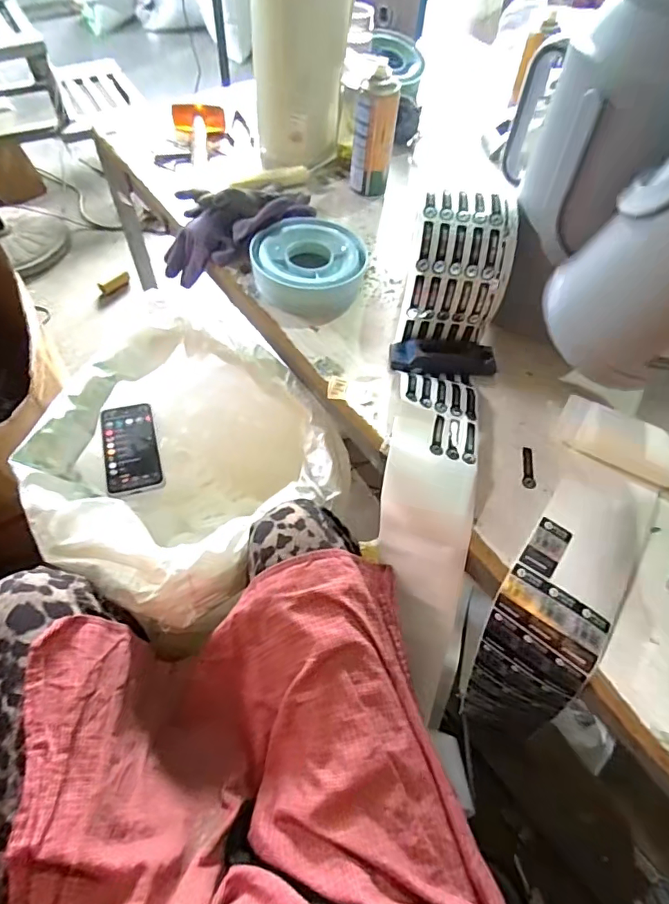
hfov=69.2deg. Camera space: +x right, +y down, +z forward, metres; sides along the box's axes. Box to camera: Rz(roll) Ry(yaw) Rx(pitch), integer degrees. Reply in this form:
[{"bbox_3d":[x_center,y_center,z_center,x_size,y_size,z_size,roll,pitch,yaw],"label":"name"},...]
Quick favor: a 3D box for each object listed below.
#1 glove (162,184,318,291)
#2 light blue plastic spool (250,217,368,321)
[{"bbox_3d":[-0.135,-0.341,0.736,0.136,0.100,0.227,36,62,18],"label":"glove"},{"bbox_3d":[-0.037,-0.261,0.676,0.143,0.055,0.136,2,57,-3],"label":"light blue plastic spool"}]

